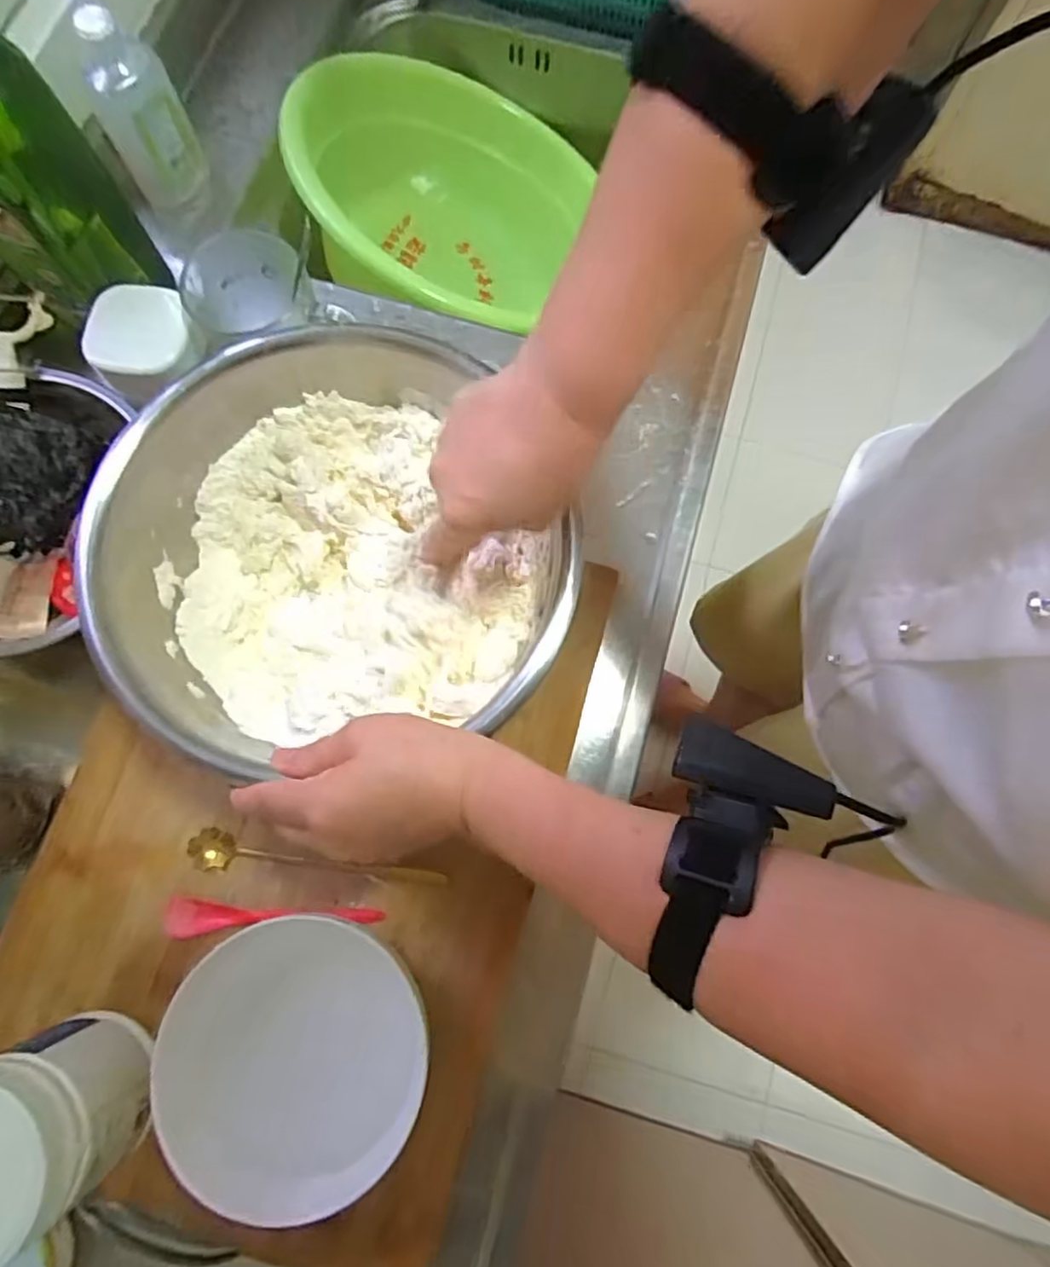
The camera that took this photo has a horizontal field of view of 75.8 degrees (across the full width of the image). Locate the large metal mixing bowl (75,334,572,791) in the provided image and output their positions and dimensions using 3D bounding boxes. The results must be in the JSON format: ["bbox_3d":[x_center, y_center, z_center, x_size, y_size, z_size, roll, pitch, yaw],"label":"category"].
[{"bbox_3d":[-0.130,-0.049,0.446,0.253,0.104,0.247,-24,77,-7],"label":"large metal mixing bowl"}]

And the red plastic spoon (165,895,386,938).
[{"bbox_3d":[-0.165,0.189,0.443,0.138,0.012,0.023,4,75,0],"label":"red plastic spoon"}]

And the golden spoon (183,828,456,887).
[{"bbox_3d":[-0.138,0.150,0.450,0.170,0.017,0.027,4,75,0],"label":"golden spoon"}]

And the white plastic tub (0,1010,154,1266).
[{"bbox_3d":[-0.258,0.259,0.358,0.075,0.129,0.082,0,75,-1],"label":"white plastic tub"}]

